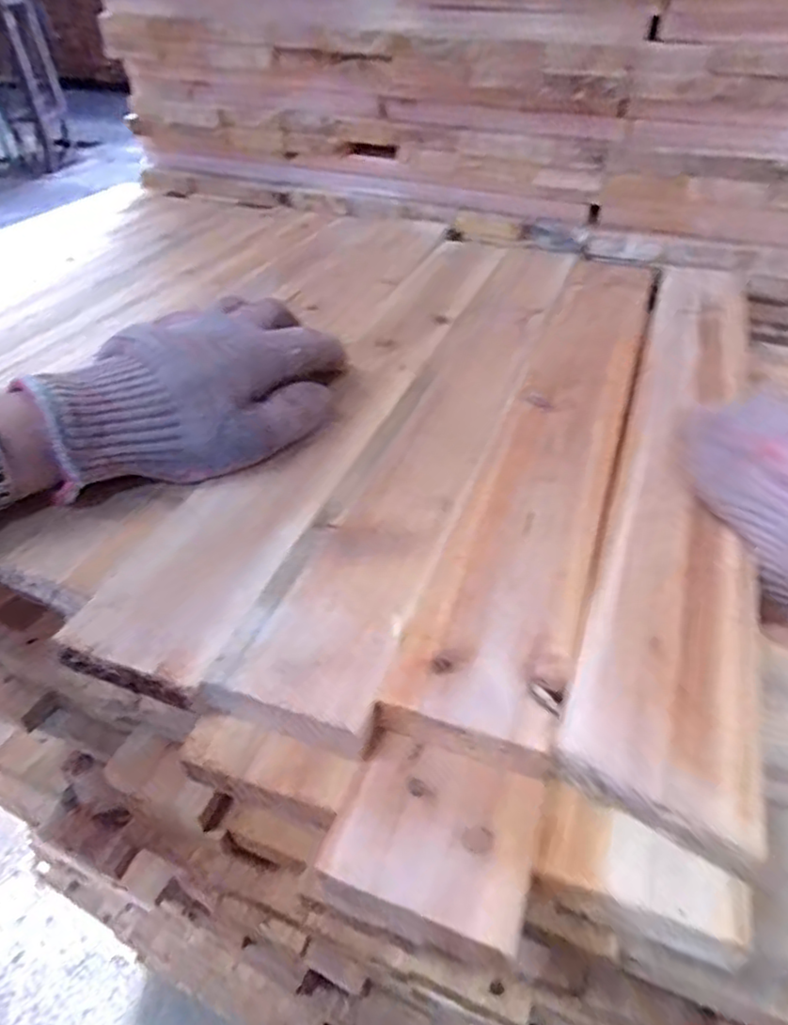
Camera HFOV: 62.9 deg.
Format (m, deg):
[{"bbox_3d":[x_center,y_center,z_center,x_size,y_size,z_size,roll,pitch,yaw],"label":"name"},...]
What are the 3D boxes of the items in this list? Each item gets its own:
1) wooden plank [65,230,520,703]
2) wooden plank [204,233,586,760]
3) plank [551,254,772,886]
[{"bbox_3d":[-0.012,-0.089,0.404,0.063,0.012,0.485,14,42,15],"label":"wooden plank"},{"bbox_3d":[0.043,-0.071,0.386,0.059,0.011,0.470,14,42,15],"label":"wooden plank"},{"bbox_3d":[0.158,-0.045,0.351,0.060,0.010,0.454,14,42,15],"label":"plank"}]

